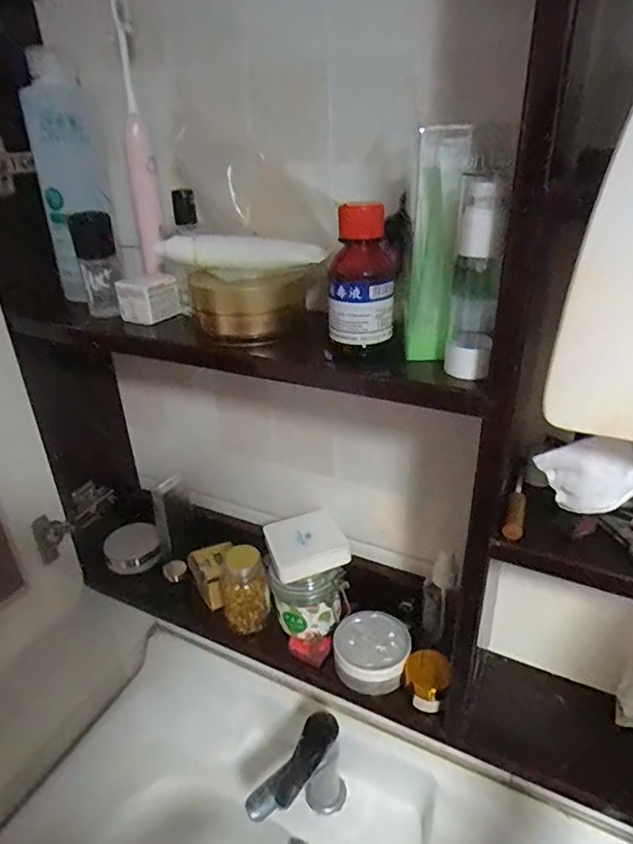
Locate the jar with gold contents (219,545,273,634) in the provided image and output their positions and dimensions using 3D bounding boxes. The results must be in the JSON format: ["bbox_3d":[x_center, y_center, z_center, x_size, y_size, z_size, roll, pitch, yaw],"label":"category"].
[{"bbox_3d":[-0.077,0.179,0.586,0.050,0.087,0.046,-2,28,1],"label":"jar with gold contents"}]

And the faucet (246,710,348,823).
[{"bbox_3d":[-0.020,0.458,0.676,0.136,0.179,0.047,-25,35,-36],"label":"faucet"}]

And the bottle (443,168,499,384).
[{"bbox_3d":[0.096,-0.083,0.330,0.028,0.113,0.022,6,29,16],"label":"bottle"}]

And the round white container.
[{"bbox_3d":[0.055,0.229,0.545,0.075,0.042,0.069,8,30,19],"label":"round white container"}]

